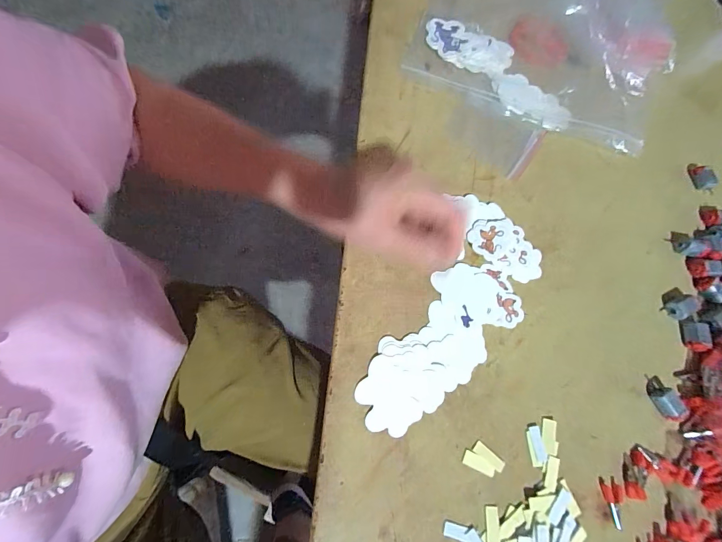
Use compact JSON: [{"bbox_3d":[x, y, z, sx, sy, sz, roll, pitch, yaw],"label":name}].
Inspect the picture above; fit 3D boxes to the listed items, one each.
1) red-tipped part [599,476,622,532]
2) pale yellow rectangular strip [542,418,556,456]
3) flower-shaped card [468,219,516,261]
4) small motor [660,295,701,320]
[{"bbox_3d":[0.212,0.197,0.288,0.007,0.004,0.036,-8,74,-10],"label":"red-tipped part"},{"bbox_3d":[0.166,0.146,0.300,0.013,0.004,0.028,16,71,-2],"label":"pale yellow rectangular strip"},{"bbox_3d":[0.135,-0.033,0.348,0.048,0.006,0.043,-6,72,-6],"label":"flower-shaped card"},{"bbox_3d":[0.332,0.037,0.352,0.031,0.012,0.018,-22,77,-14],"label":"small motor"}]

